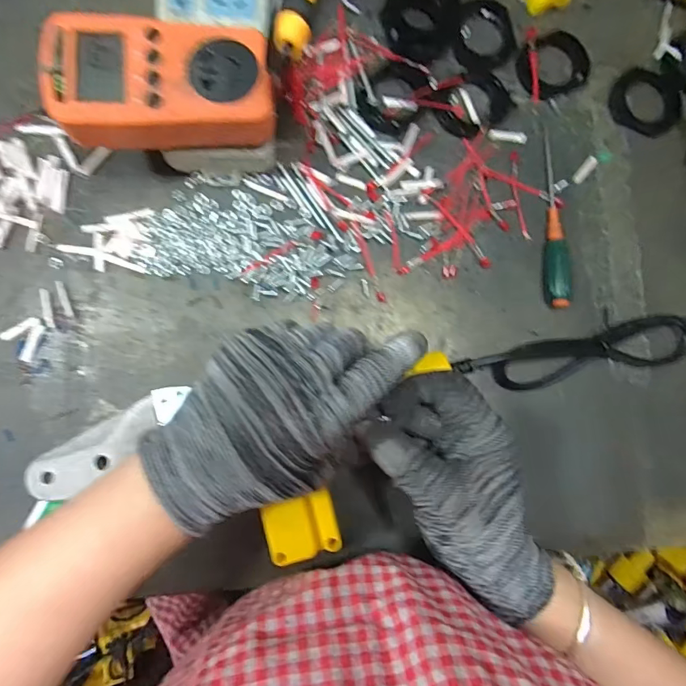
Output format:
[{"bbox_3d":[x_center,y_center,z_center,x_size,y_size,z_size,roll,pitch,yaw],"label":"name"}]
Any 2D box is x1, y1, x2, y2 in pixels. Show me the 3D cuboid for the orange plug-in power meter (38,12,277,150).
[{"bbox_3d":[-0.108,-0.157,0.267,0.126,0.026,0.072,-4,86,-4],"label":"orange plug-in power meter"}]

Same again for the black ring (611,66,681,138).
[{"bbox_3d":[0.246,-0.197,0.356,0.054,0.005,0.056,0,87,-4],"label":"black ring"}]

